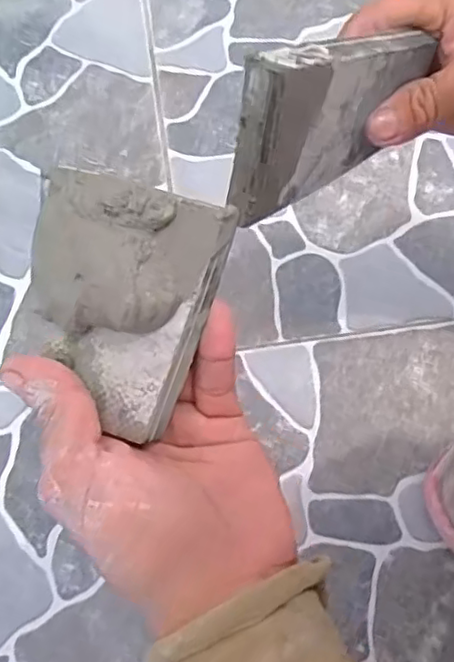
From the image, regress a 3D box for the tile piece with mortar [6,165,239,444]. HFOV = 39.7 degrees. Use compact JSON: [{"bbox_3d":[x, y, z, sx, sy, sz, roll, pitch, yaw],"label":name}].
[{"bbox_3d":[-0.046,-0.012,0.242,0.078,0.020,0.092,20,109,14],"label":"tile piece with mortar"}]

